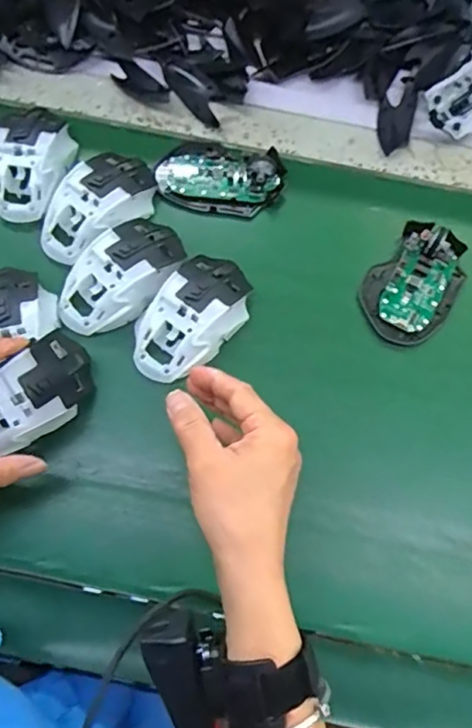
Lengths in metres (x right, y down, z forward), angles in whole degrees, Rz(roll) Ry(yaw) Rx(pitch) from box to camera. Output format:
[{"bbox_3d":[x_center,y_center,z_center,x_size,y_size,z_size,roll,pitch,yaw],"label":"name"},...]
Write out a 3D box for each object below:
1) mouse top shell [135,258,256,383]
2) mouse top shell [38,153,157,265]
[{"bbox_3d":[-0.034,-0.037,0.475,0.067,0.038,0.116,33,71,8],"label":"mouse top shell"},{"bbox_3d":[-0.119,-0.137,0.505,0.070,0.034,0.120,33,71,8],"label":"mouse top shell"}]

